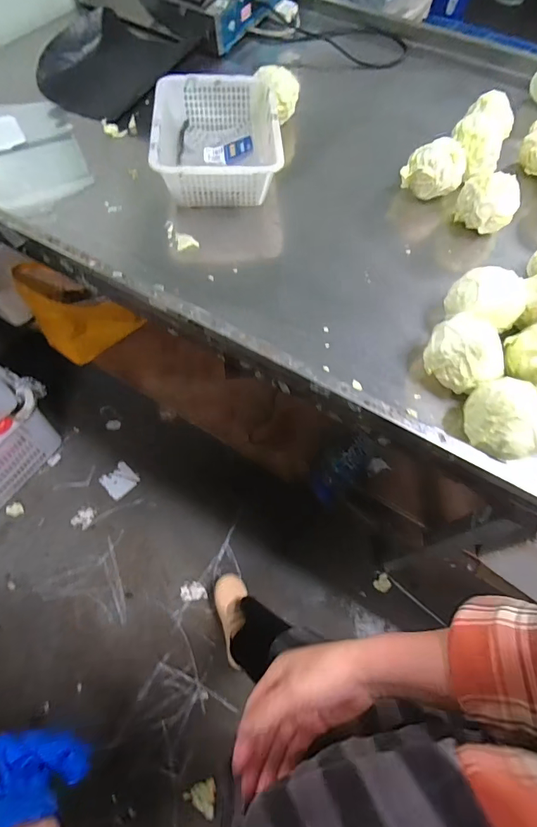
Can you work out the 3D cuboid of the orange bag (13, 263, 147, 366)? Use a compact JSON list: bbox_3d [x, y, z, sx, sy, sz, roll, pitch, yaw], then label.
[{"bbox_3d":[-0.455,-0.250,0.969,0.164,0.222,0.170,40,69,17],"label":"orange bag"}]

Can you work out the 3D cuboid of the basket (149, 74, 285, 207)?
[{"bbox_3d":[-0.097,-0.535,0.800,0.232,0.092,0.299,-3,63,-2],"label":"basket"}]

